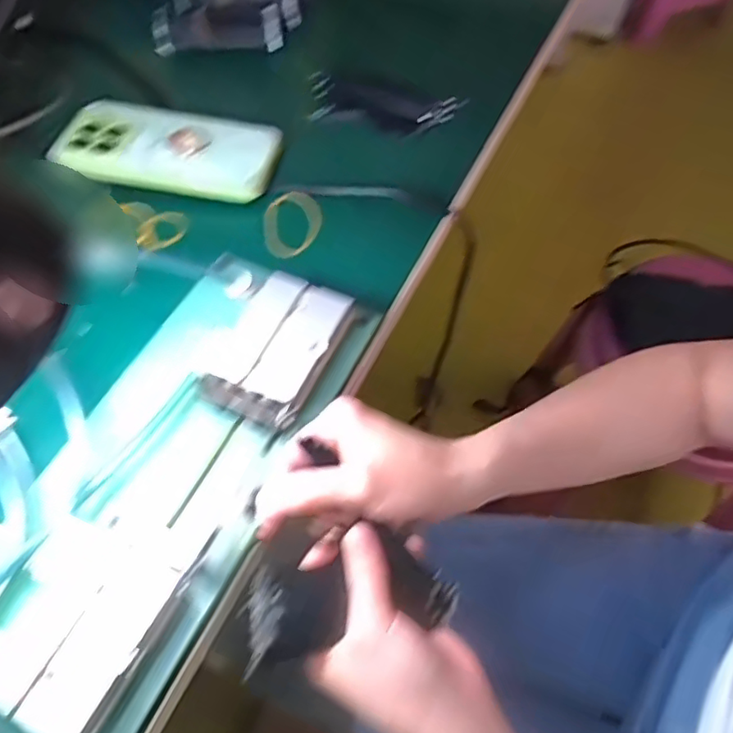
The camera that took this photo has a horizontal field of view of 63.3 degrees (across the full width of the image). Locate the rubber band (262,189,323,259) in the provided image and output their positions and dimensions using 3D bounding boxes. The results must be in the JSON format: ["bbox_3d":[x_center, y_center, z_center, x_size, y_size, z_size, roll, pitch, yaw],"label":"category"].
[{"bbox_3d":[-0.053,-0.103,0.427,0.042,0.008,0.056,-10,61,-6],"label":"rubber band"}]

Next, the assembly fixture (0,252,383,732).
[{"bbox_3d":[-0.103,0.055,0.316,0.105,0.033,0.266,24,63,12],"label":"assembly fixture"}]

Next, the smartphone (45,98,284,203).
[{"bbox_3d":[-0.147,-0.164,0.444,0.156,0.010,0.083,11,61,2],"label":"smartphone"}]

